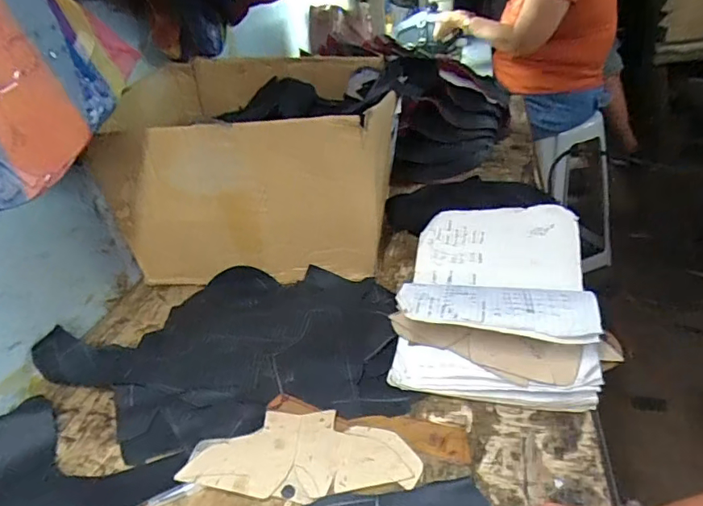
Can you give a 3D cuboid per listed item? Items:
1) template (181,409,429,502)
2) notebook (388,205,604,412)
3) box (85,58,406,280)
[{"bbox_3d":[-0.046,0.186,0.466,0.206,0.010,0.087,-4,32,3],"label":"template"},{"bbox_3d":[0.166,0.046,0.575,0.202,0.083,0.259,1,32,17],"label":"notebook"},{"bbox_3d":[-0.151,-0.150,0.791,0.415,0.237,0.379,-2,32,7],"label":"box"}]

